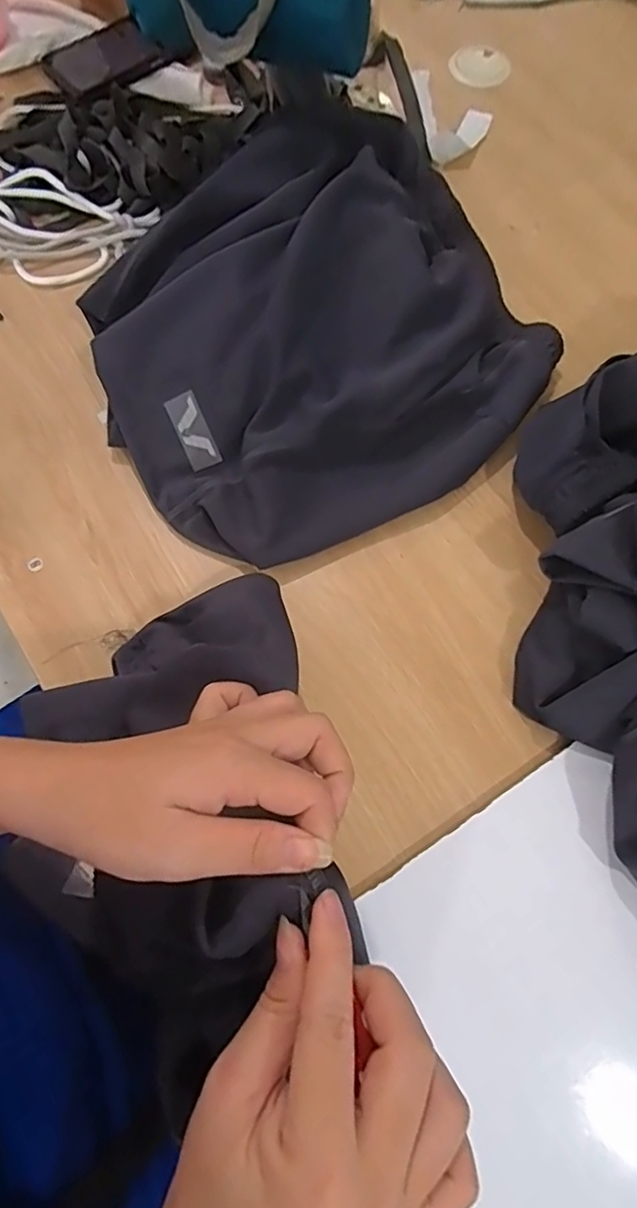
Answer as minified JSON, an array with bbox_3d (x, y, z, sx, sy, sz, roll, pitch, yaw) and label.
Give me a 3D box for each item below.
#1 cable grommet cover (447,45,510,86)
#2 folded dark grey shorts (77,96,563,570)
[{"bbox_3d":[0.177,-0.591,0.645,0.064,0.006,0.062,16,73,5],"label":"cable grommet cover"},{"bbox_3d":[0.011,-0.218,0.470,0.380,0.104,0.301,-40,77,-12],"label":"folded dark grey shorts"}]

